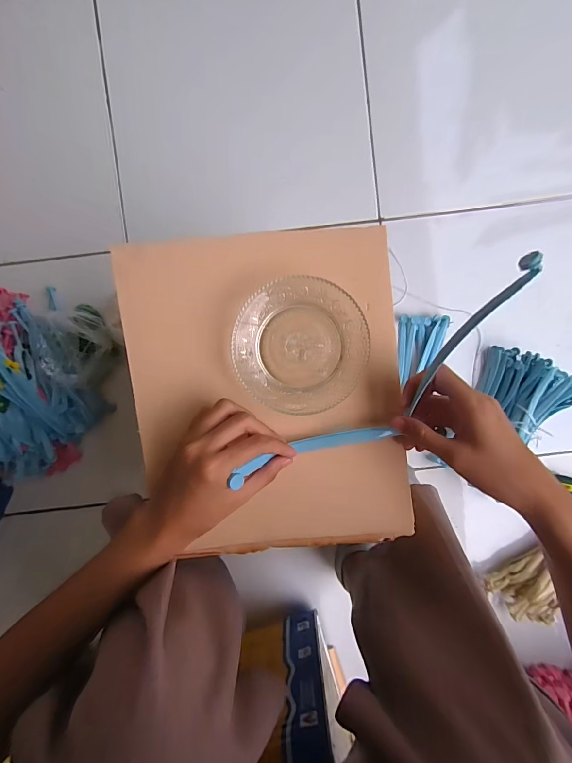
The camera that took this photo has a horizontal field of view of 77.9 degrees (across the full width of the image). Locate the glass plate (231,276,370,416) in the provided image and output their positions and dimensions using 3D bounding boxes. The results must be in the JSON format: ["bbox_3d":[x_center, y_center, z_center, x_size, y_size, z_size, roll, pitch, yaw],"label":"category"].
[{"bbox_3d":[0.013,-0.030,0.308,0.112,0.016,0.112,0,92,0],"label":"glass plate"}]

